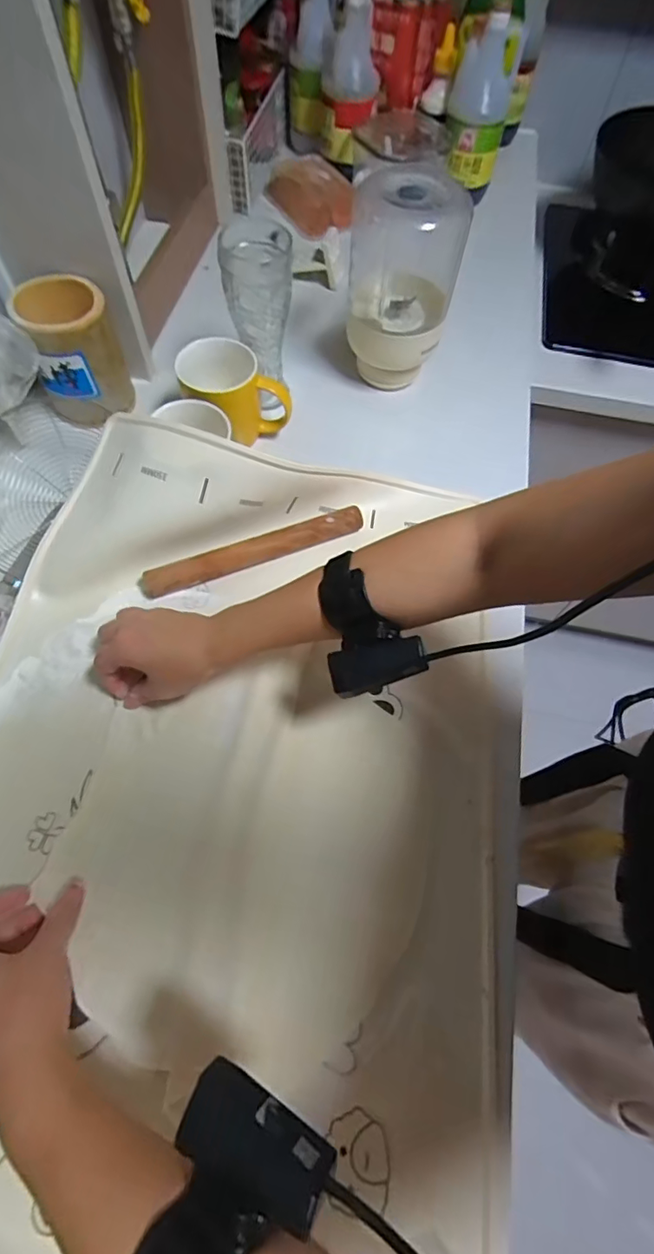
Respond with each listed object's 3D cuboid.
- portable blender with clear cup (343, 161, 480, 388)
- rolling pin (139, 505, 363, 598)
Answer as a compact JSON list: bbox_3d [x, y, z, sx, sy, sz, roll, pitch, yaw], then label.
[{"bbox_3d":[0.083,-0.380,0.574,0.108,0.182,0.122,10,64,3],"label":"portable blender with clear cup"},{"bbox_3d":[-0.071,-0.075,0.517,0.226,0.030,0.025,-20,67,-11],"label":"rolling pin"}]

